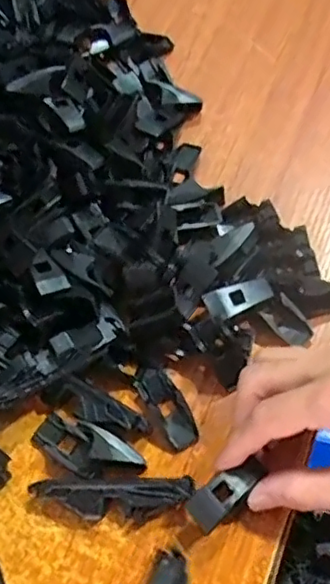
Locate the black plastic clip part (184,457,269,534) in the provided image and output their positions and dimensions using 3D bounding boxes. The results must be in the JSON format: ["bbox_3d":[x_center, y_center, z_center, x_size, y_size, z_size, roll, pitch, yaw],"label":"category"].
[{"bbox_3d":[0.030,0.094,0.289,0.041,0.005,0.017,-36,68,-11],"label":"black plastic clip part"}]

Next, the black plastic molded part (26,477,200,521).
[{"bbox_3d":[-0.026,0.100,0.297,0.078,0.015,0.019,-5,61,4],"label":"black plastic molded part"}]

